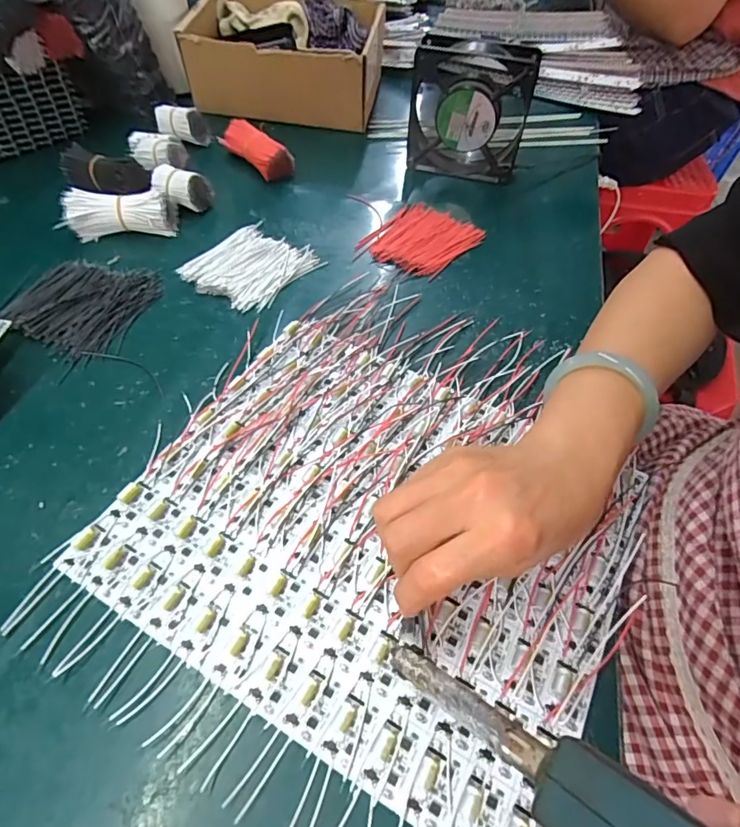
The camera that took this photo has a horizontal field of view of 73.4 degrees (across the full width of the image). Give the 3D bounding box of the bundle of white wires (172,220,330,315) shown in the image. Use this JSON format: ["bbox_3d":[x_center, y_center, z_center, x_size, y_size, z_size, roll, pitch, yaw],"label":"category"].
[{"bbox_3d":[-0.107,-0.136,0.448,0.090,0.009,0.101,33,59,19],"label":"bundle of white wires"}]

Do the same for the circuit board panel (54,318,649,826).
[{"bbox_3d":[0.003,0.062,0.311,0.288,0.009,0.249,27,57,15],"label":"circuit board panel"}]

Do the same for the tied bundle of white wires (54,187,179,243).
[{"bbox_3d":[-0.232,-0.186,0.461,0.093,0.033,0.034,-5,55,-7],"label":"tied bundle of white wires"}]

